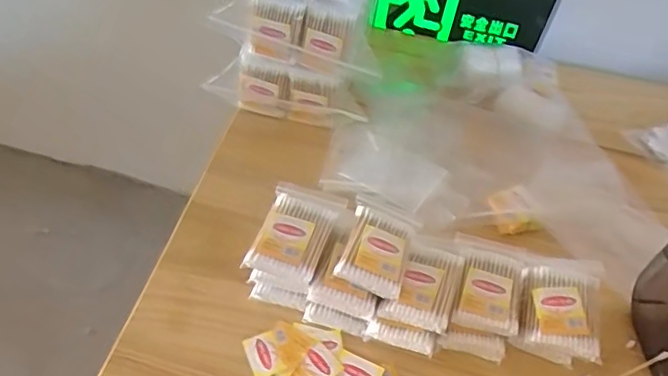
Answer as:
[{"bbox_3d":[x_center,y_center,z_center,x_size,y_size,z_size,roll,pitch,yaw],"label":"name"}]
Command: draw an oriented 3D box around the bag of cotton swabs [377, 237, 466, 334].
[{"bbox_3d":[0.080,0.080,0.511,0.055,0.015,0.084,20,52,11],"label":"bag of cotton swabs"}]

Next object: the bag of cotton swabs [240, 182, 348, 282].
[{"bbox_3d":[-0.032,0.034,0.518,0.061,0.016,0.090,16,51,8],"label":"bag of cotton swabs"}]

